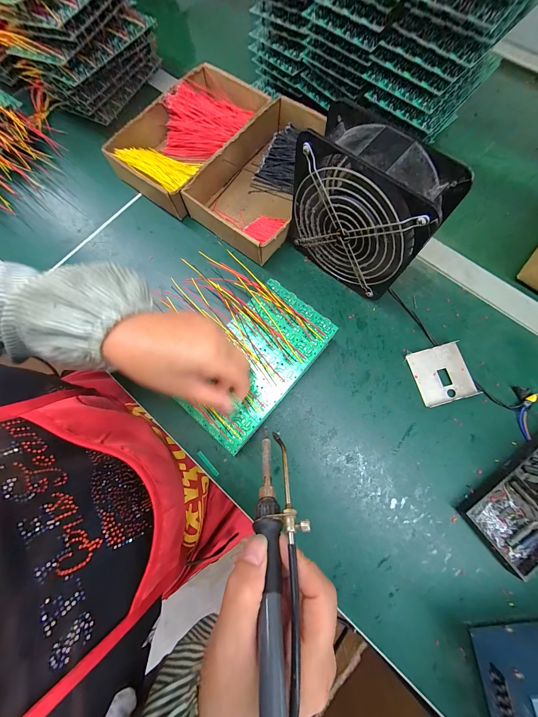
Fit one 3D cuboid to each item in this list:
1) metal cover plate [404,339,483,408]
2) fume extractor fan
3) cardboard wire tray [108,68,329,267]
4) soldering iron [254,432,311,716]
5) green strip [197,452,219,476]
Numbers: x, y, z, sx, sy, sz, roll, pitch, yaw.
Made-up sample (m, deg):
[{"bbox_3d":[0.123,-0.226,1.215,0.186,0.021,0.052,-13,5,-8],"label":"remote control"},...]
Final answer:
[{"bbox_3d":[0.215,0.020,0.310,0.064,0.009,0.069,-15,75,-3],"label":"metal cover plate"},{"bbox_3d":[0.101,-0.156,0.284,0.147,0.155,0.057,42,80,11],"label":"fume extractor fan"},{"bbox_3d":[-0.062,-0.306,0.379,0.295,0.048,0.236,33,78,9],"label":"cardboard wire tray"},{"bbox_3d":[0.008,0.141,0.155,0.033,0.015,0.205,-1,42,1],"label":"soldering iron"},{"bbox_3d":[-0.073,0.126,0.296,0.005,0.004,0.036,-43,78,-10],"label":"green strip"}]

